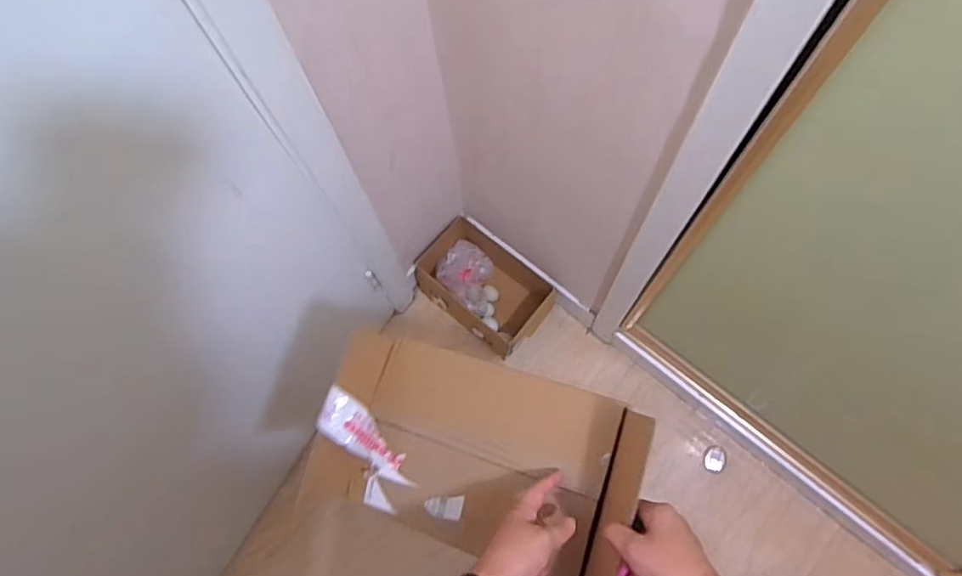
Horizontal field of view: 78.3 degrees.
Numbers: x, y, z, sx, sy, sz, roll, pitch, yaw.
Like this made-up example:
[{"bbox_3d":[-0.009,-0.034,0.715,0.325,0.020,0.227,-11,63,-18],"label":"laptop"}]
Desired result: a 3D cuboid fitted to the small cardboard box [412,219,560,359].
[{"bbox_3d":[0.007,0.004,1.395,0.312,0.121,0.197,37,77,13],"label":"small cardboard box"}]

